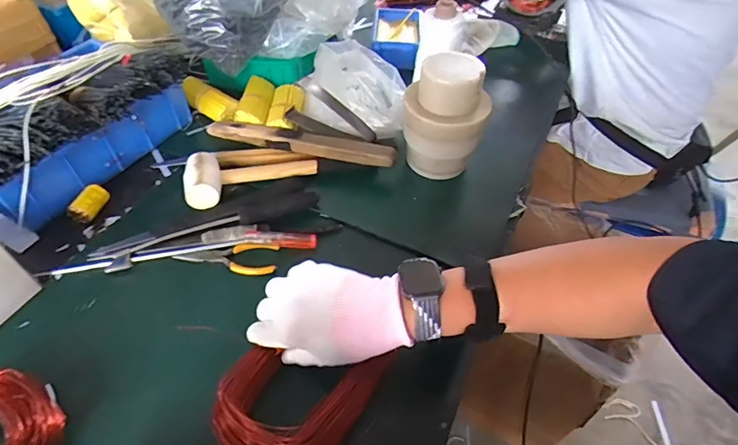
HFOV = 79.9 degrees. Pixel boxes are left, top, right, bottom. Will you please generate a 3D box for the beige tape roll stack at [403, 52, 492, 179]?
[{"bbox_3d":[0.097,-0.137,0.581,0.109,0.151,0.088,11,49,7],"label":"beige tape roll stack"}]

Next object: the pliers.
[{"bbox_3d":[-0.168,0.040,0.521,0.118,0.015,0.042,4,49,1],"label":"pliers"}]

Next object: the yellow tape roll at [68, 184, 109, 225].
[{"bbox_3d":[-0.360,-0.023,0.571,0.029,0.031,0.049,10,49,6],"label":"yellow tape roll"}]

